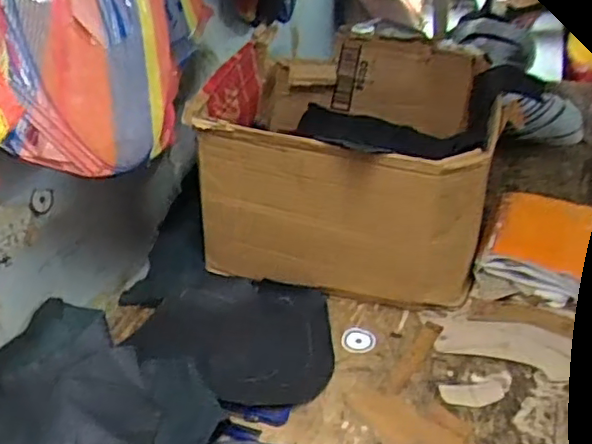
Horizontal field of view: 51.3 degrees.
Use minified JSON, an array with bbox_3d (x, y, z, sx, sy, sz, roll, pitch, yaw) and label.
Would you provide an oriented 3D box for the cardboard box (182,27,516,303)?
[{"bbox_3d":[0.091,-0.093,0.900,0.349,0.262,0.452,2,30,14],"label":"cardboard box"}]

